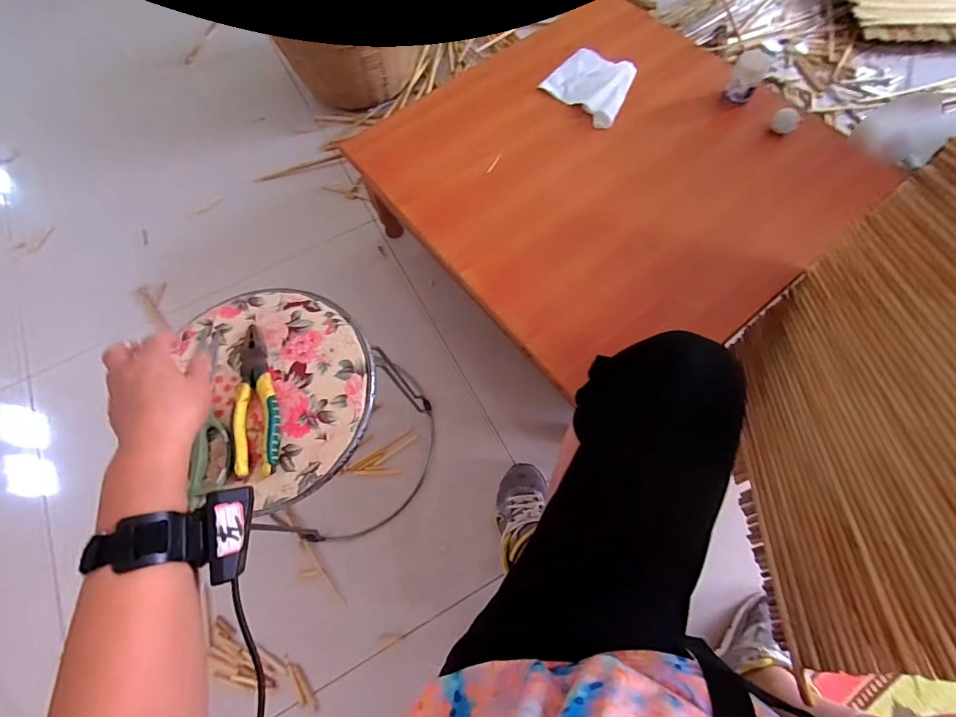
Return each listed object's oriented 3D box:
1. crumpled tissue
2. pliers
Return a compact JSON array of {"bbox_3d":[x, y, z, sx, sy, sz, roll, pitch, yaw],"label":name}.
[{"bbox_3d":[0.213,-0.515,0.766,0.163,0.019,0.149,38,75,16],"label":"crumpled tissue"},{"bbox_3d":[-0.267,0.046,0.494,0.048,0.019,0.186,-12,69,-3],"label":"pliers"}]

